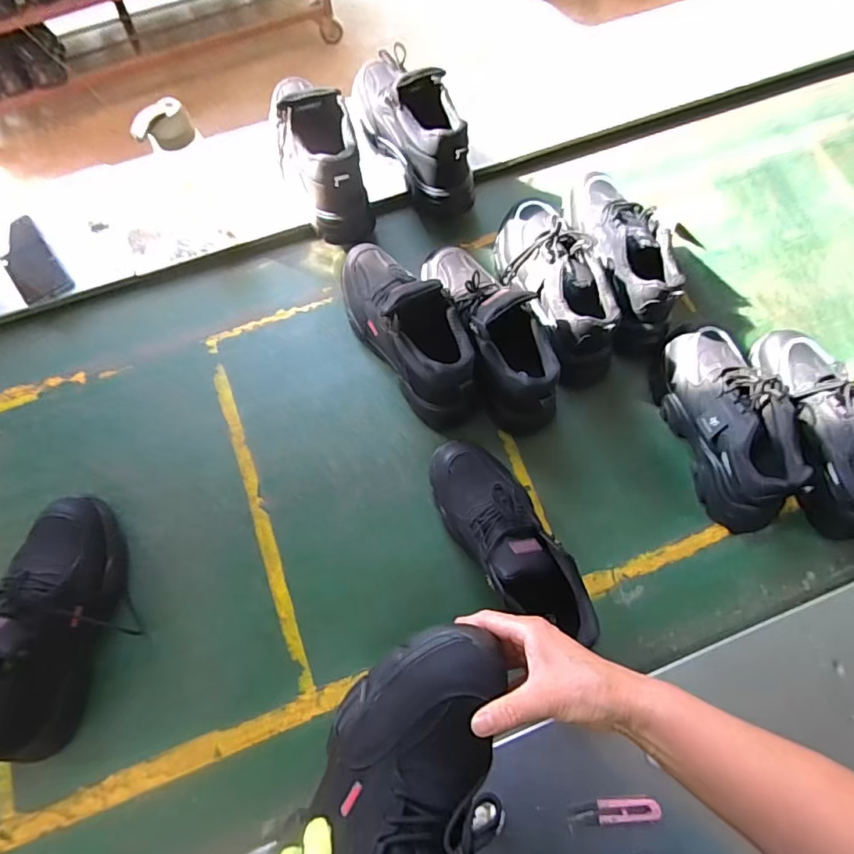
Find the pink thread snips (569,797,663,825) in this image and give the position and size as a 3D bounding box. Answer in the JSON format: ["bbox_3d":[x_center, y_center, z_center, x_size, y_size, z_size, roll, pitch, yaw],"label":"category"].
[{"bbox_3d":[0.216,0.441,0.595,0.098,0.012,0.027,-1,72,-1],"label":"pink thread snips"}]

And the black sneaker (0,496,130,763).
[{"bbox_3d":[-0.463,0.235,0.621,0.098,0.152,0.304,8,72,2],"label":"black sneaker"}]

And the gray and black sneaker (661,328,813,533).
[{"bbox_3d":[0.420,-0.004,0.728,0.111,0.108,0.291,-16,73,-6],"label":"gray and black sneaker"}]

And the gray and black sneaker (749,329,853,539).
[{"bbox_3d":[0.552,0.002,0.732,0.102,0.136,0.301,-13,72,-5],"label":"gray and black sneaker"}]

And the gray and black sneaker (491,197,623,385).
[{"bbox_3d":[0.199,-0.214,0.777,0.114,0.101,0.297,-24,74,-8],"label":"gray and black sneaker"}]

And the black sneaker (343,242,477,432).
[{"bbox_3d":[-0.031,-0.152,0.743,0.110,0.147,0.302,-34,75,-11],"label":"black sneaker"}]

